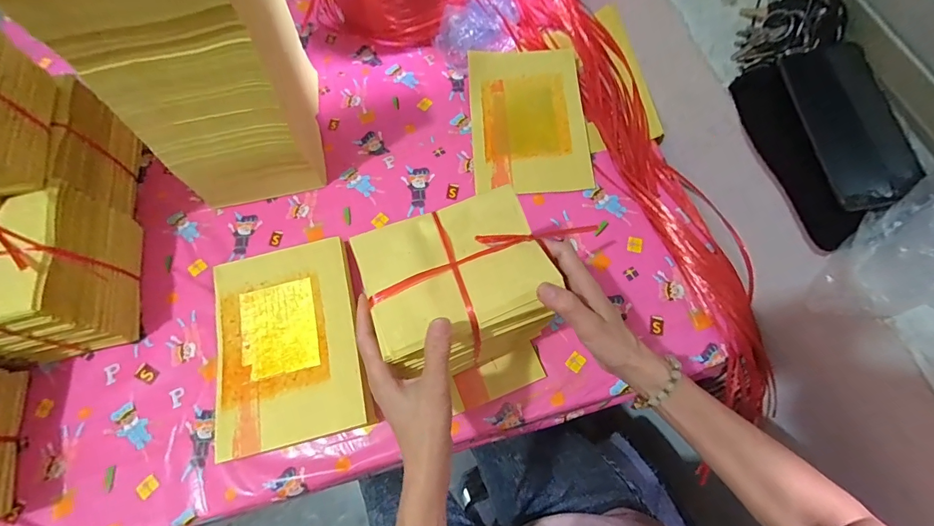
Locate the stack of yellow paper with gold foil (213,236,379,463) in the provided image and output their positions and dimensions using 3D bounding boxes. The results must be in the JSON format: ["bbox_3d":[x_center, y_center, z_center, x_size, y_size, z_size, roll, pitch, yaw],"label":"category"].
[{"bbox_3d":[-0.208,0.092,0.490,0.172,0.029,0.229,-14,69,-3],"label":"stack of yellow paper with gold foil"}]

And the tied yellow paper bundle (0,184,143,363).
[{"bbox_3d":[-0.495,0.015,0.475,0.130,0.130,0.162,-13,69,-2],"label":"tied yellow paper bundle"}]

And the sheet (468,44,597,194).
[{"bbox_3d":[0.090,-0.211,0.597,0.164,0.040,0.242,-4,68,1],"label":"sheet"}]

